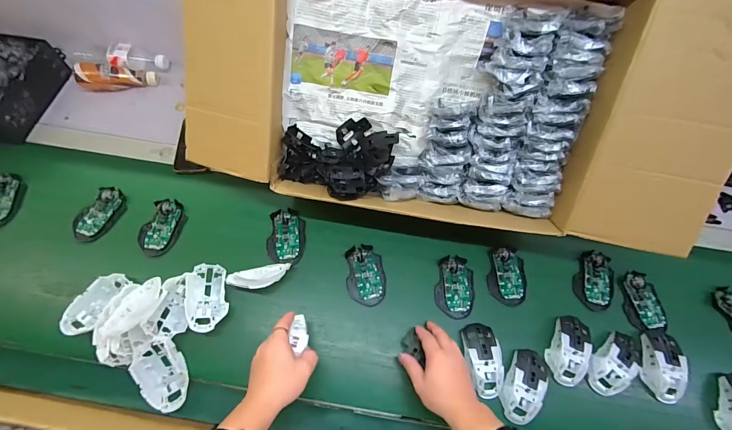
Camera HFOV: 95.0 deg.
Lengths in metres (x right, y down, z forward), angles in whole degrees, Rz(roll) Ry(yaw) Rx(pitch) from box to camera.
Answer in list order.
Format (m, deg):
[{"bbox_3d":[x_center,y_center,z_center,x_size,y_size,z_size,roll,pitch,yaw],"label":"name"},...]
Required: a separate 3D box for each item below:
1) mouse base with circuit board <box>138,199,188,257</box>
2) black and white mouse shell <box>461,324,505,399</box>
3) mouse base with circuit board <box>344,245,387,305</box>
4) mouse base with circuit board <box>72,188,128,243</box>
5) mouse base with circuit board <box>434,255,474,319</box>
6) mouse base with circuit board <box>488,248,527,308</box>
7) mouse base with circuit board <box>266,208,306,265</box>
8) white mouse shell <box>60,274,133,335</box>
[{"bbox_3d":[-0.402,0.025,0.665,0.071,0.026,0.113,25,65,-10],"label":"mouse base with circuit board"},{"bbox_3d":[0.203,0.247,0.575,0.060,0.033,0.116,0,65,1],"label":"black and white mouse shell"},{"bbox_3d":[0.000,0.114,0.642,0.070,0.019,0.114,-3,65,-1],"label":"mouse base with circuit board"},{"bbox_3d":[-0.529,-0.003,0.661,0.060,0.025,0.112,27,68,13],"label":"mouse base with circuit board"},{"bbox_3d":[0.171,0.135,0.639,0.072,0.017,0.113,7,65,4],"label":"mouse base with circuit board"},{"bbox_3d":[0.276,0.115,0.648,0.069,0.022,0.111,6,65,4],"label":"mouse base with circuit board"},{"bbox_3d":[-0.157,0.039,0.662,0.072,0.019,0.111,1,65,1],"label":"mouse base with circuit board"},{"bbox_3d":[-0.467,0.151,0.579,0.058,0.022,0.115,38,57,-8],"label":"white mouse shell"}]

